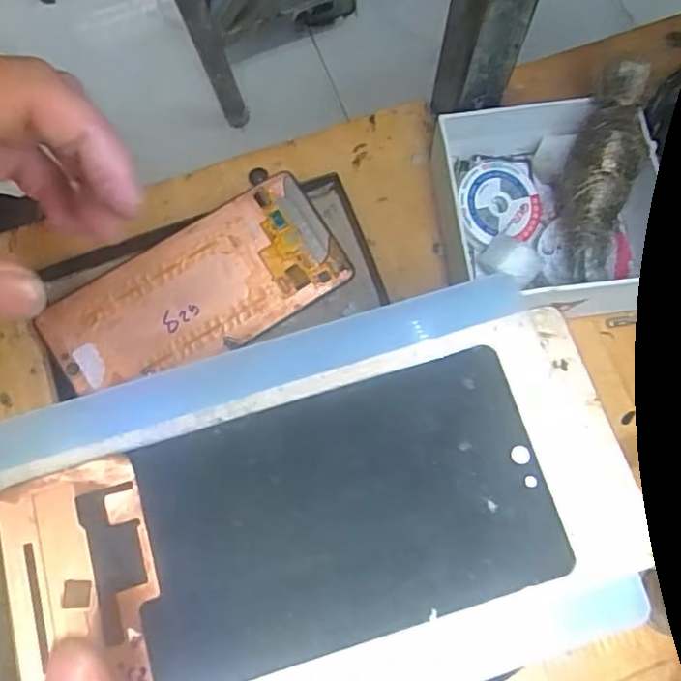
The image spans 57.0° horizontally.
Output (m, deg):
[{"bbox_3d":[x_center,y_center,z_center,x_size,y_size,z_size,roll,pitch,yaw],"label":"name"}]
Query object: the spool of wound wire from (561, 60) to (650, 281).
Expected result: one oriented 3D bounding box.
[{"bbox_3d":[0.124,-0.080,0.299,0.029,0.020,0.099,12,95,5],"label":"spool of wound wire"}]

